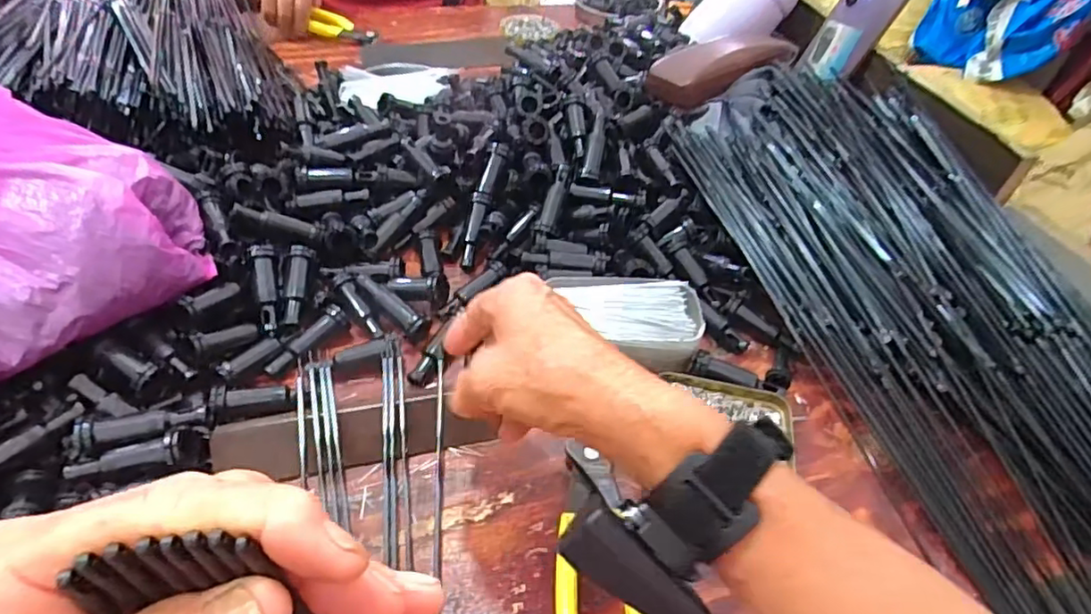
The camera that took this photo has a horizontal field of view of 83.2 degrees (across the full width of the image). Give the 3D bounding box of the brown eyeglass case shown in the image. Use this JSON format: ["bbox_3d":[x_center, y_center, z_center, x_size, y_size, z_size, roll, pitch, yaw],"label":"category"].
[{"bbox_3d":[0.171,-0.239,0.614,0.142,0.048,0.066,-21,51,-23],"label":"brown eyeglass case"}]

